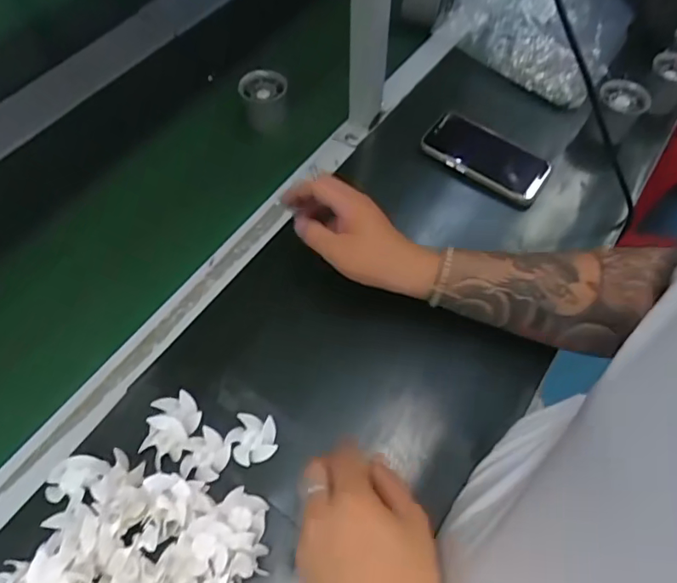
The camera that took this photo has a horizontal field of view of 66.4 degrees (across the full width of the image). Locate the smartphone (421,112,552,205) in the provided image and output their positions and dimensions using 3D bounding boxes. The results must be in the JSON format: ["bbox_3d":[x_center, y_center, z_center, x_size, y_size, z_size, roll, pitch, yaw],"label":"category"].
[{"bbox_3d":[0.177,-0.166,0.618,0.148,0.009,0.079,36,65,17],"label":"smartphone"}]

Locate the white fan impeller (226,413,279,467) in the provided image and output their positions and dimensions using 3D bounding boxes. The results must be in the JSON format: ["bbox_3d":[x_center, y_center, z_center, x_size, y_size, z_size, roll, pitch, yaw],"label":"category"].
[{"bbox_3d":[-0.074,0.125,0.442,0.041,0.010,0.042,1,60,-1],"label":"white fan impeller"}]

